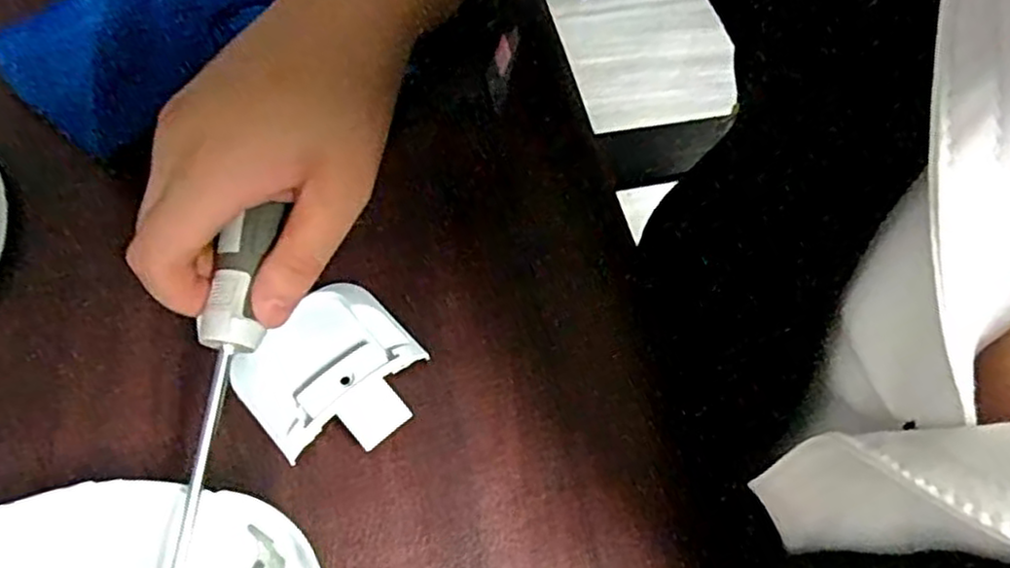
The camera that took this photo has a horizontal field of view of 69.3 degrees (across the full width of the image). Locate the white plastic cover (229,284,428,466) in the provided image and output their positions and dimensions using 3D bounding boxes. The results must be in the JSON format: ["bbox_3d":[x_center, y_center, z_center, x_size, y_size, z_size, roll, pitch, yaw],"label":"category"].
[{"bbox_3d":[-0.074,0.041,0.323,0.072,0.019,0.074,-39,69,-23],"label":"white plastic cover"}]

